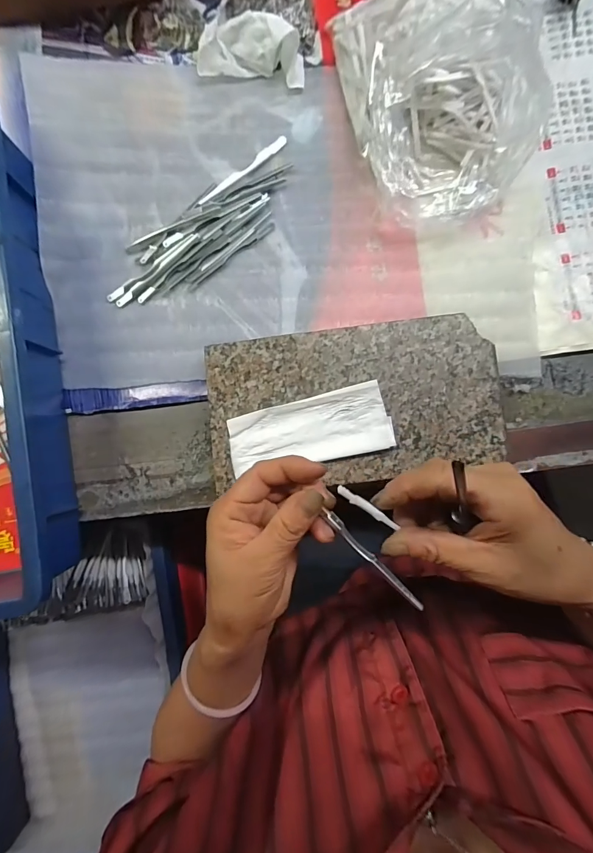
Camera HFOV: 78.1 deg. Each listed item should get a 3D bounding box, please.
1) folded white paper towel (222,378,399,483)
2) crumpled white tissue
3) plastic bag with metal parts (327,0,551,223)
[{"bbox_3d":[0.009,0.004,0.304,0.132,0.009,0.053,-12,83,4],"label":"folded white paper towel"},{"bbox_3d":[-0.042,-0.348,0.338,0.099,0.040,0.044,5,88,4],"label":"crumpled white tissue"},{"bbox_3d":[0.115,-0.284,0.305,0.128,0.078,0.203,-13,87,3],"label":"plastic bag with metal parts"}]

